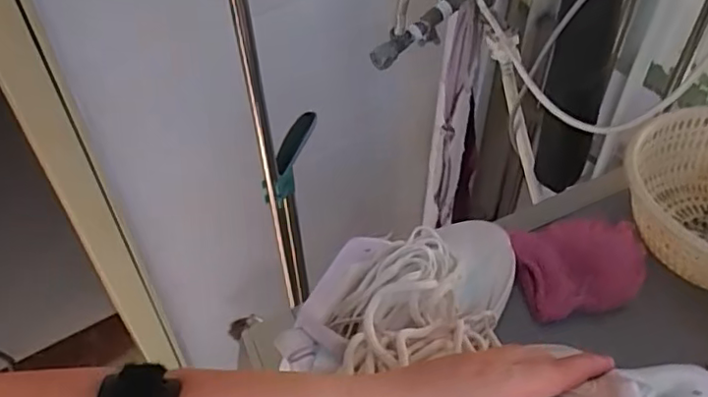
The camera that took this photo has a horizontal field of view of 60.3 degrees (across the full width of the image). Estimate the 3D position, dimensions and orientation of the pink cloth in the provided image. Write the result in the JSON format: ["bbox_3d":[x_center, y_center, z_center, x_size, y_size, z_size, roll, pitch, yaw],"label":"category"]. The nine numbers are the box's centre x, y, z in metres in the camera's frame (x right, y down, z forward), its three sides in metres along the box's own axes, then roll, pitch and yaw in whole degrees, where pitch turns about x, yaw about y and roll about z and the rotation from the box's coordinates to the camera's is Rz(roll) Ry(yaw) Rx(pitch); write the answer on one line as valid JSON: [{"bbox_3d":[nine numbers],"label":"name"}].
[{"bbox_3d":[0.215,0.059,0.585,0.115,0.034,0.095,-13,49,-10],"label":"pink cloth"}]

